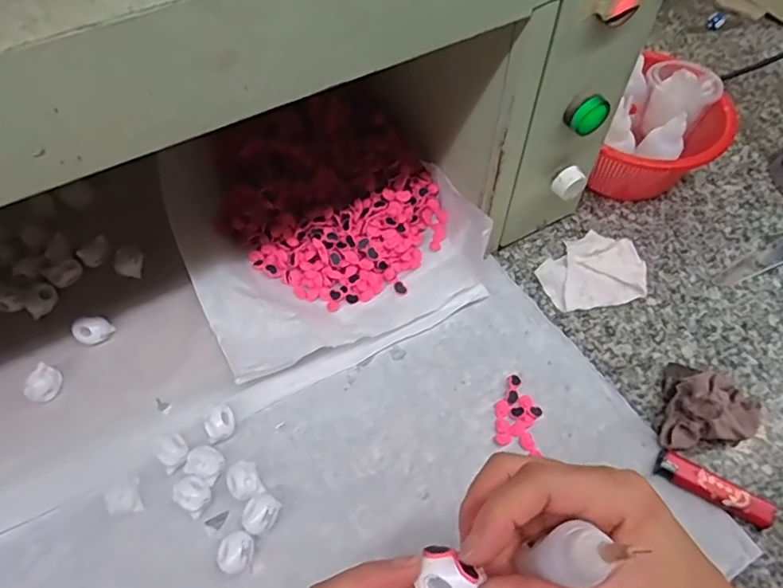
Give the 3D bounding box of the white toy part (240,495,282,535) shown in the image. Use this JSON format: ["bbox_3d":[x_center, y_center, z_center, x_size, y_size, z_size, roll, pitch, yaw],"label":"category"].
[{"bbox_3d":[-0.087,0.147,0.378,0.022,0.017,0.024,1,60,-1],"label":"white toy part"}]

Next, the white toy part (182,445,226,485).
[{"bbox_3d":[-0.130,0.117,0.395,0.026,0.015,0.022,24,62,12],"label":"white toy part"}]

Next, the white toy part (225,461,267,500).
[{"bbox_3d":[-0.101,0.129,0.390,0.021,0.018,0.026,-28,64,-17],"label":"white toy part"}]

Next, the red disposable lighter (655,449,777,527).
[{"bbox_3d":[0.223,0.133,0.391,0.077,0.011,0.021,28,63,14],"label":"red disposable lighter"}]

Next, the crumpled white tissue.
[{"bbox_3d":[0.172,-0.019,0.485,0.089,0.010,0.070,-20,62,-13],"label":"crumpled white tissue"}]

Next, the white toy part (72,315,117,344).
[{"bbox_3d":[-0.226,0.029,0.432,0.021,0.021,0.024,36,65,17],"label":"white toy part"}]

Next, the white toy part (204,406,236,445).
[{"bbox_3d":[-0.123,0.094,0.407,0.021,0.014,0.021,-28,64,-17],"label":"white toy part"}]

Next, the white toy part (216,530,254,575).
[{"bbox_3d":[-0.100,0.166,0.365,0.021,0.016,0.024,9,60,3],"label":"white toy part"}]

